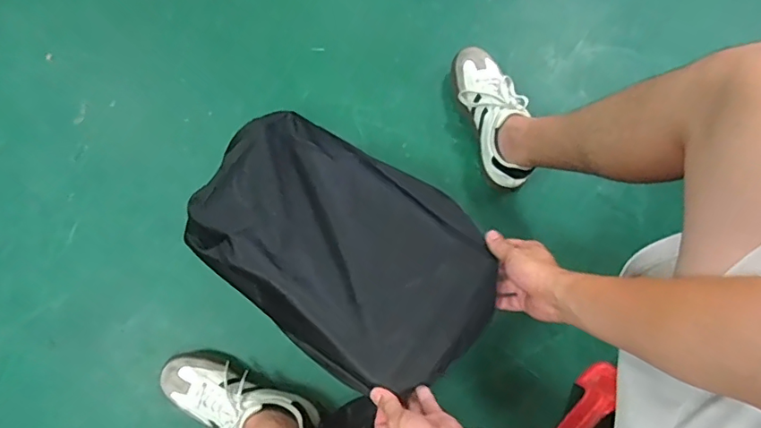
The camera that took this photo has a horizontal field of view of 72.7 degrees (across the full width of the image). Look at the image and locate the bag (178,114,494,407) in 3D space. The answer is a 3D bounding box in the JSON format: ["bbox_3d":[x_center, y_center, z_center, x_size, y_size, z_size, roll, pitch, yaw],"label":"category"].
[{"bbox_3d":[-0.041,0.041,0.665,0.381,0.065,0.267,39,80,9],"label":"bag"}]

